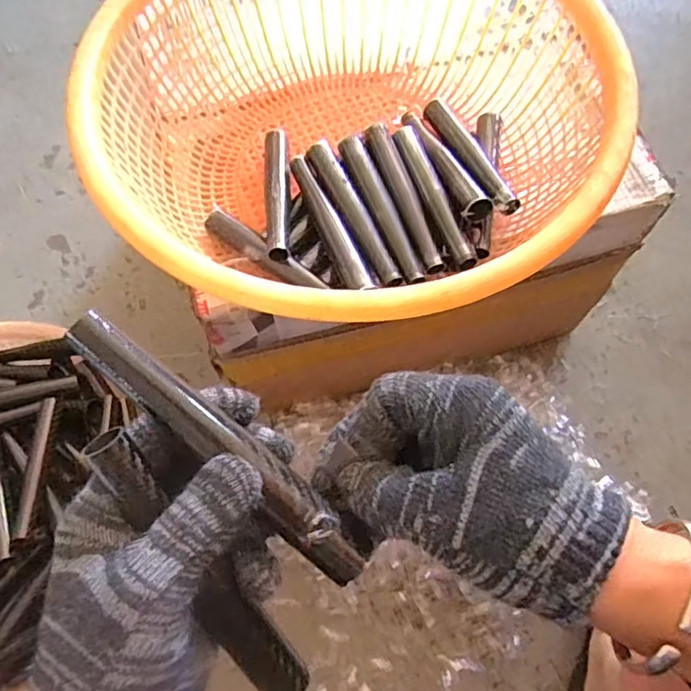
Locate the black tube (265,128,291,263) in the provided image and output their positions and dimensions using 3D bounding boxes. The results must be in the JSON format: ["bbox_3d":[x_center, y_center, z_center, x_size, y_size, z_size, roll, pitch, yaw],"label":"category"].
[{"bbox_3d":[-0.058,-0.133,0.495,0.020,0.017,0.152,-5,57,-2],"label":"black tube"}]

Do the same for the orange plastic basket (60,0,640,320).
[{"bbox_3d":[0.004,-0.180,0.479,0.383,0.135,0.386,0,69,0],"label":"orange plastic basket"}]

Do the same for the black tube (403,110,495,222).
[{"bbox_3d":[0.083,-0.163,0.507,0.025,0.019,0.150,-18,56,-7],"label":"black tube"}]

